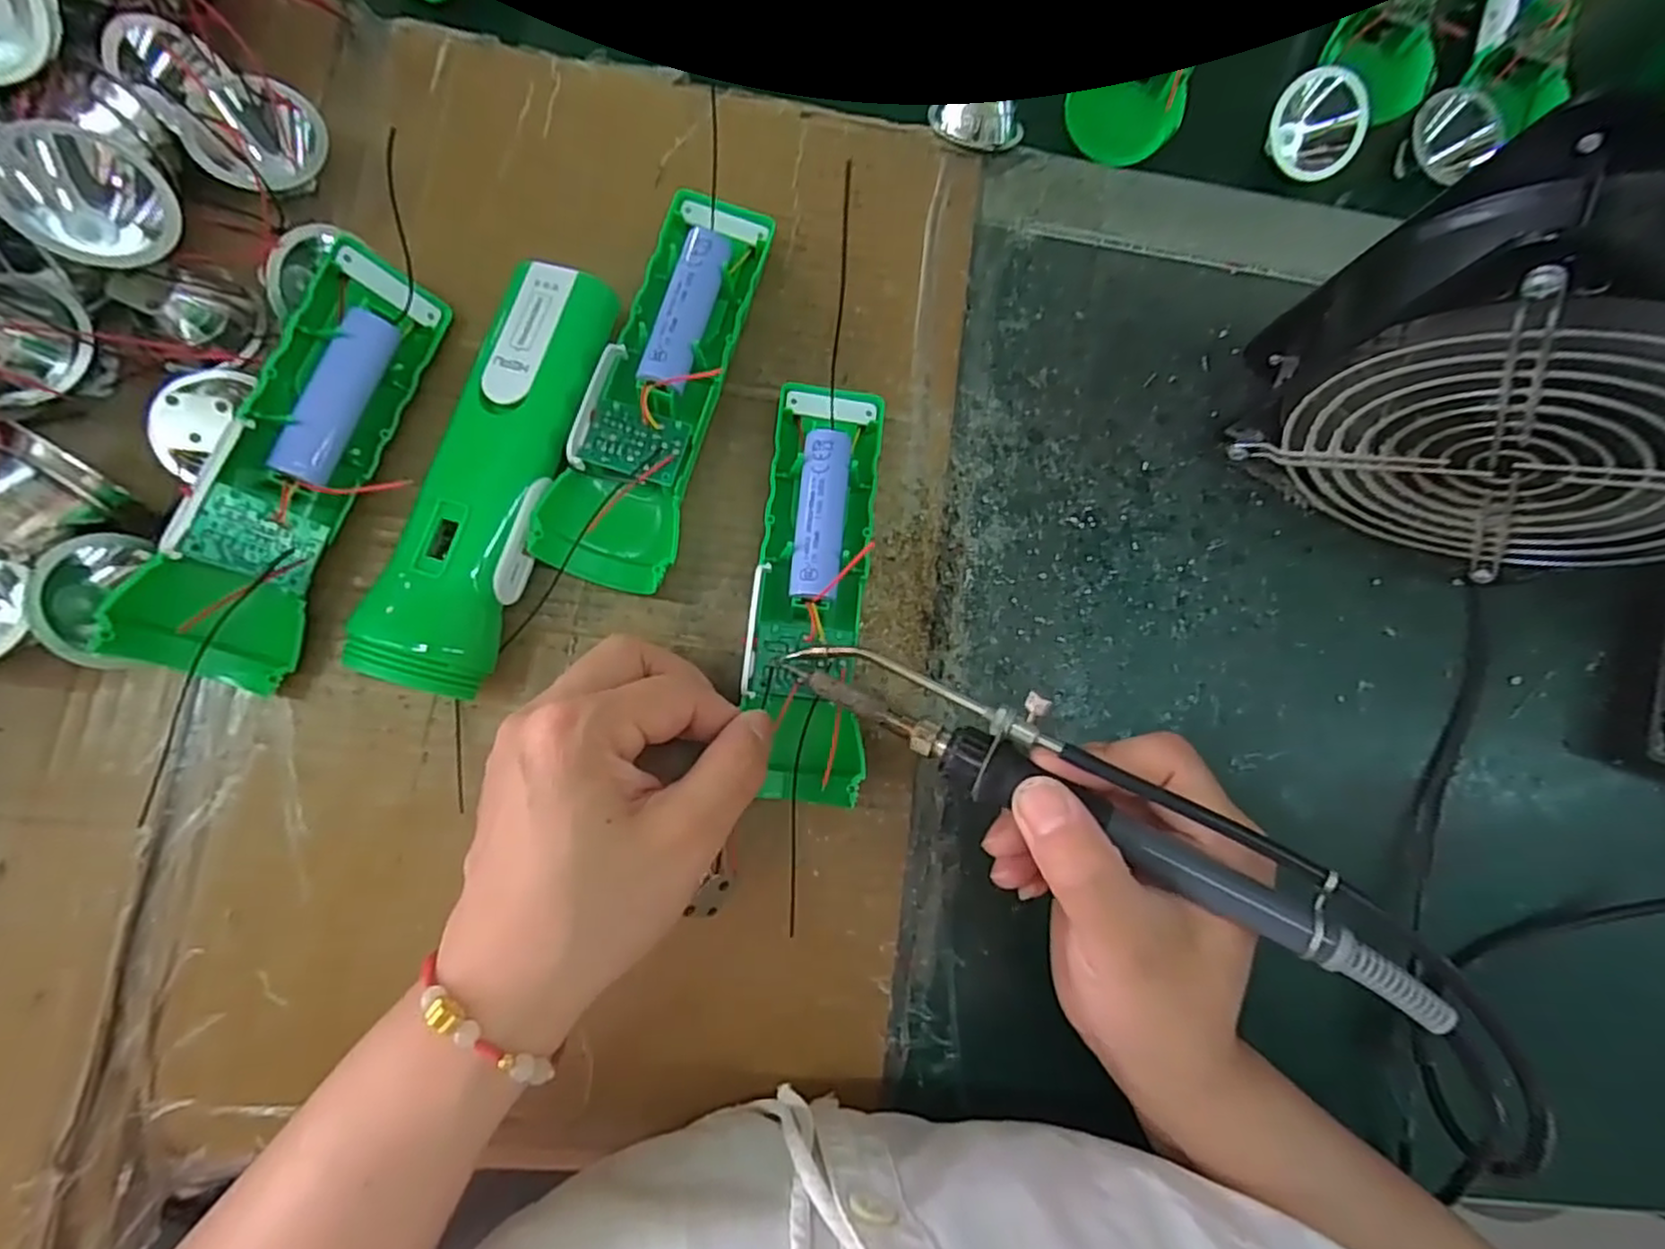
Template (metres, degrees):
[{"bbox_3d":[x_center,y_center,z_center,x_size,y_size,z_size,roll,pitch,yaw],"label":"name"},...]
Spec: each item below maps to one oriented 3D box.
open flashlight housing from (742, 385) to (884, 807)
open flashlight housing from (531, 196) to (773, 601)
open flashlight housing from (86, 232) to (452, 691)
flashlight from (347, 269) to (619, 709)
[{"bbox_3d":[-0.007,-0.014,0.263,0.045,0.029,0.158,4,83,-7],"label":"open flashlight housing"},{"bbox_3d":[-0.066,-0.091,0.272,0.046,0.031,0.155,17,81,-3],"label":"open flashlight housing"},{"bbox_3d":[-0.186,-0.056,0.248,0.033,0.039,0.157,19,81,-3],"label":"open flashlight housing"},{"bbox_3d":[-0.122,-0.053,0.261,0.042,0.033,0.155,18,81,-3],"label":"flashlight"}]

